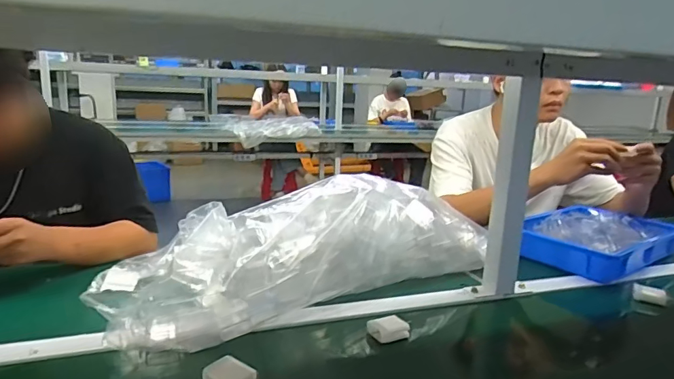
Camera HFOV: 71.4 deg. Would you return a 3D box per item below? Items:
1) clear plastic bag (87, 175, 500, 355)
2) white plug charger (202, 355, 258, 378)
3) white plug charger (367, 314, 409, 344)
[{"bbox_3d":[-0.077,0.076,0.851,0.646,0.149,0.351,-5,15,-31],"label":"clear plastic bag"},{"bbox_3d":[-0.120,0.214,0.540,0.057,0.018,0.045,12,16,35],"label":"white plug charger"},{"bbox_3d":[0.073,0.196,0.658,0.056,0.023,0.030,0,14,-13],"label":"white plug charger"}]

